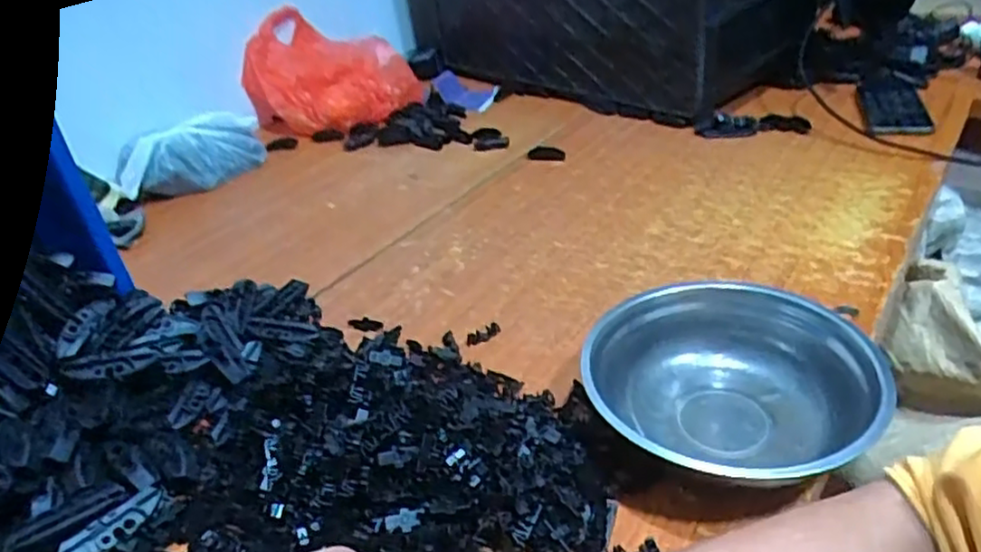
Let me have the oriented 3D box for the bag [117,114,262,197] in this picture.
[{"bbox_3d":[-0.437,-0.180,1.010,0.220,0.079,0.108,-26,37,-26],"label":"bag"}]

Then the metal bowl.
[{"bbox_3d":[0.172,0.084,0.503,0.190,0.061,0.200,-5,32,3],"label":"metal bowl"}]

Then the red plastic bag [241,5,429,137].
[{"bbox_3d":[-0.277,-0.364,1.188,0.285,0.156,0.284,-16,33,-14],"label":"red plastic bag"}]

